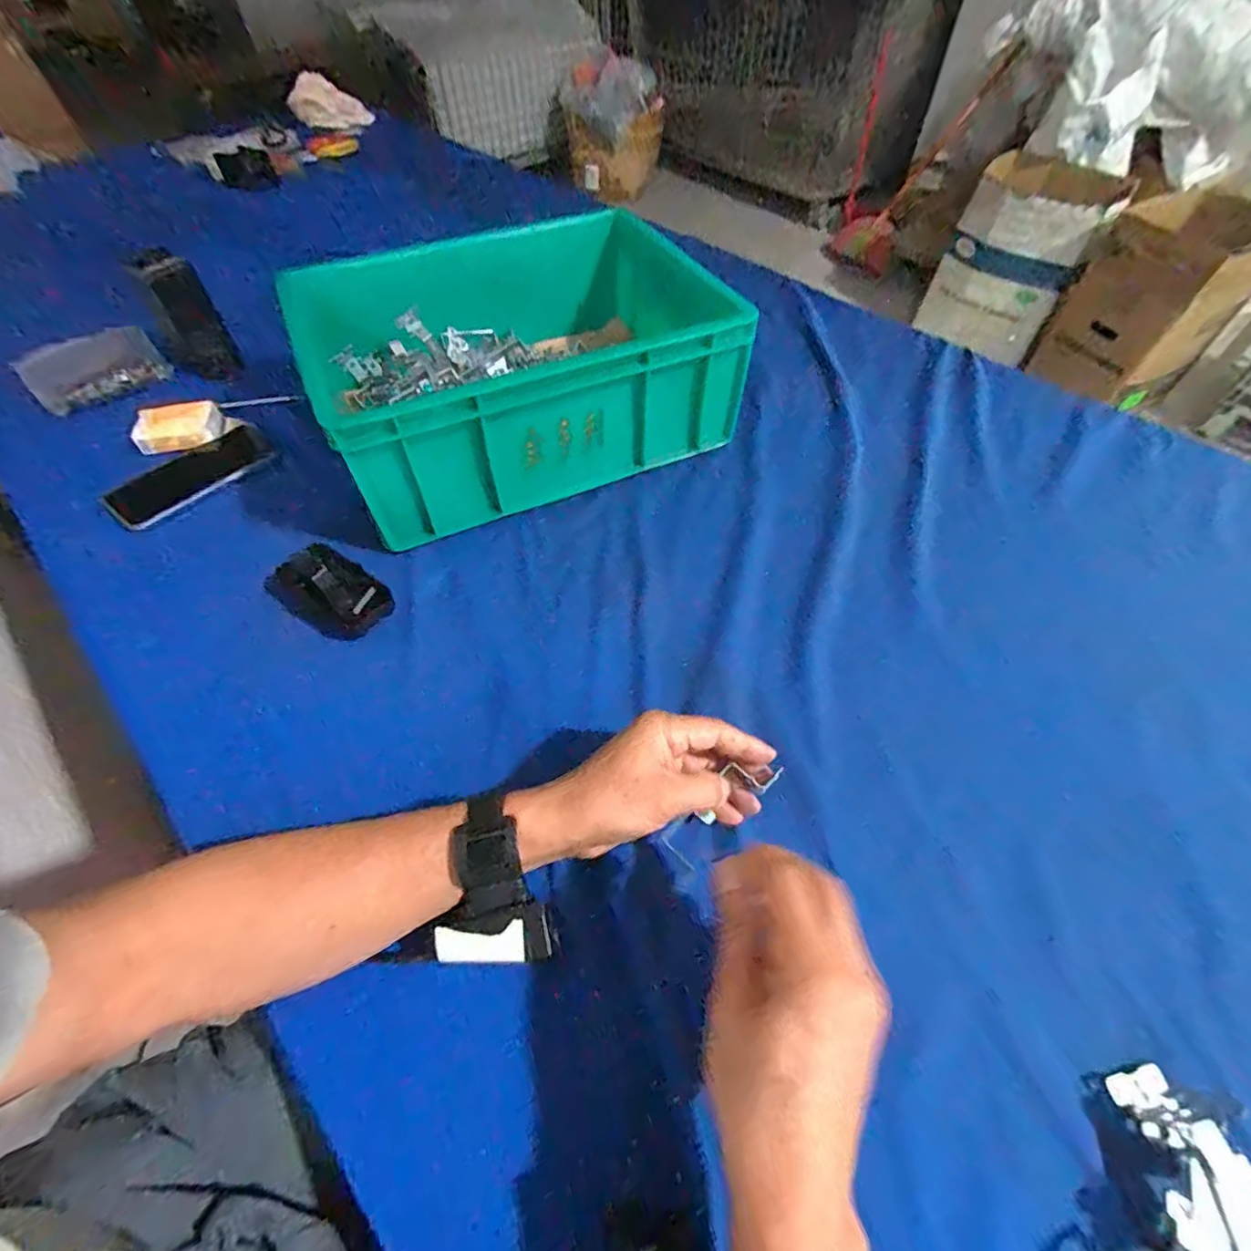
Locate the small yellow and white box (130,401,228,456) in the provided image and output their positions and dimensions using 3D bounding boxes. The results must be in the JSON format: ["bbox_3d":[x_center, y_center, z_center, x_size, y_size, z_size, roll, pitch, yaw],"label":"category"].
[{"bbox_3d":[-0.513,-0.232,0.661,0.088,0.030,0.060,-22,57,-15],"label":"small yellow and white box"}]

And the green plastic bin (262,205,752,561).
[{"bbox_3d":[-0.114,-0.293,0.625,0.403,0.142,0.316,-22,57,-14],"label":"green plastic bin"}]

